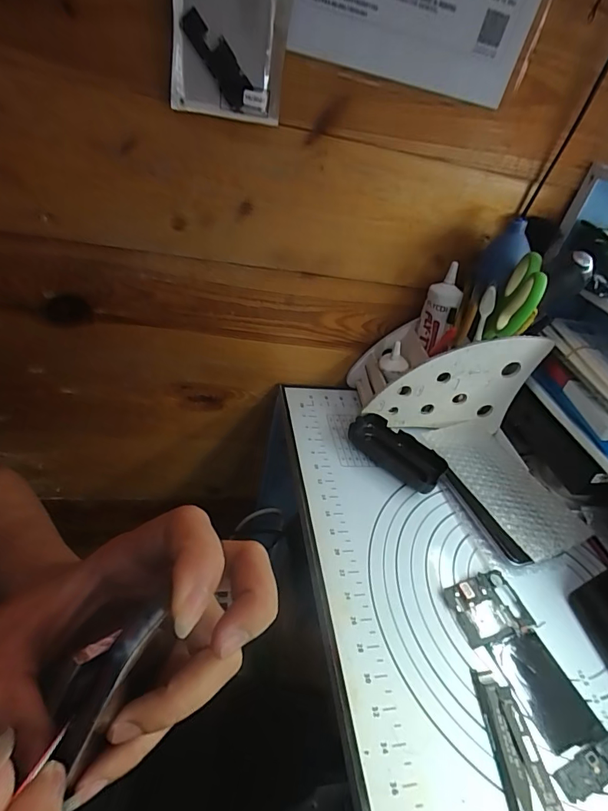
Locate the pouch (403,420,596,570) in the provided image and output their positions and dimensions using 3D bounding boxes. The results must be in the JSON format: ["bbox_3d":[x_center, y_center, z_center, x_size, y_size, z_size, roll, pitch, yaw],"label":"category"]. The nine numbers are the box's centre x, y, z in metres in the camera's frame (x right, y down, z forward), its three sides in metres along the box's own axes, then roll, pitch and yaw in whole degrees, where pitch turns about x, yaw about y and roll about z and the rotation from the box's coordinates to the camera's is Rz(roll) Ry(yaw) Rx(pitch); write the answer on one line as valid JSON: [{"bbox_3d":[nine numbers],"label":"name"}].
[{"bbox_3d":[0.203,0.080,0.457,0.113,0.021,0.180,-5,42,-22],"label":"pouch"}]

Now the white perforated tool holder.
[{"bbox_3d":[0.161,-0.044,0.512,0.181,0.126,0.080,5,39,-9],"label":"white perforated tool holder"}]

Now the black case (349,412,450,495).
[{"bbox_3d":[0.103,0.049,0.467,0.107,0.023,0.051,36,44,26],"label":"black case"}]

